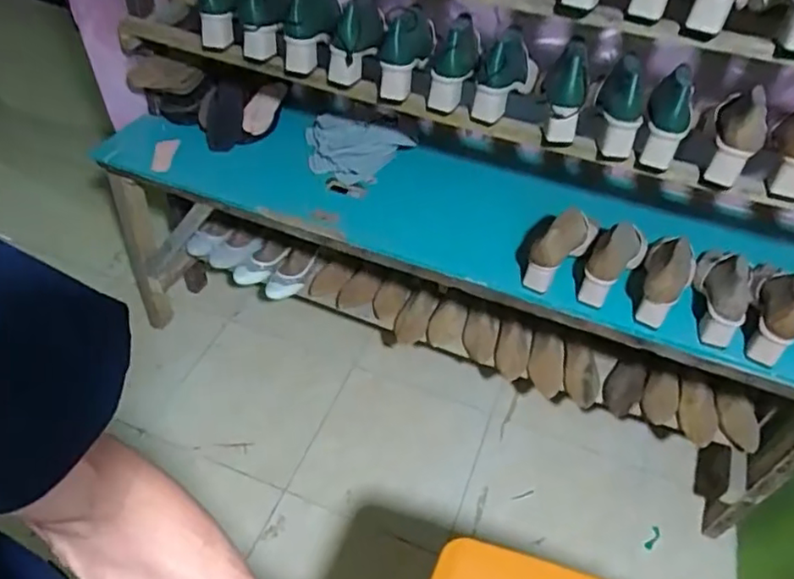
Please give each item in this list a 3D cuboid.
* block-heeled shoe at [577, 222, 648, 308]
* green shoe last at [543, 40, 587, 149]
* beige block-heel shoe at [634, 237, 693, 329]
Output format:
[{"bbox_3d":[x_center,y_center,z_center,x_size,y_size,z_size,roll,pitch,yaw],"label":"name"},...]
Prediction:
[{"bbox_3d":[0.388,-0.060,1.094,0.069,0.095,0.177,36,54,25],"label":"block-heeled shoe"},{"bbox_3d":[0.277,-0.320,0.996,0.064,0.173,0.068,8,13,3],"label":"green shoe last"},{"bbox_3d":[0.472,-0.020,1.075,0.081,0.135,0.174,25,50,18],"label":"beige block-heel shoe"}]

